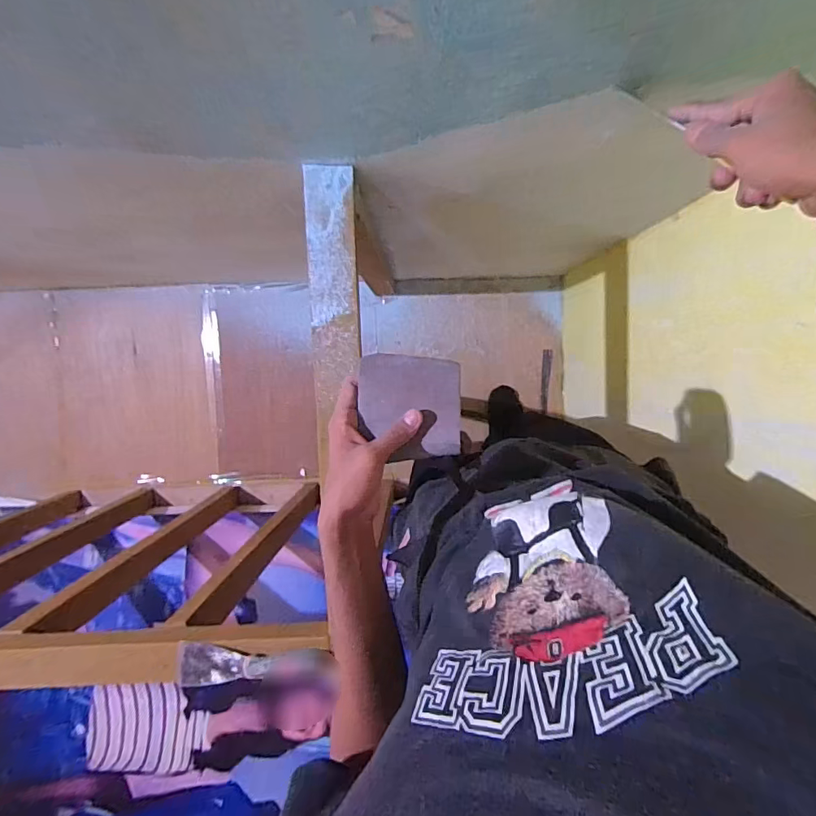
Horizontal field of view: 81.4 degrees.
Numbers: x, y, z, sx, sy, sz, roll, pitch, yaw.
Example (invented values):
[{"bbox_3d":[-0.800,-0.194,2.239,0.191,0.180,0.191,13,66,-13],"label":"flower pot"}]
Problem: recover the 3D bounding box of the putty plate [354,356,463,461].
[{"bbox_3d":[0.002,-0.001,0.451,0.096,0.013,0.096,0,86,6],"label":"putty plate"}]

